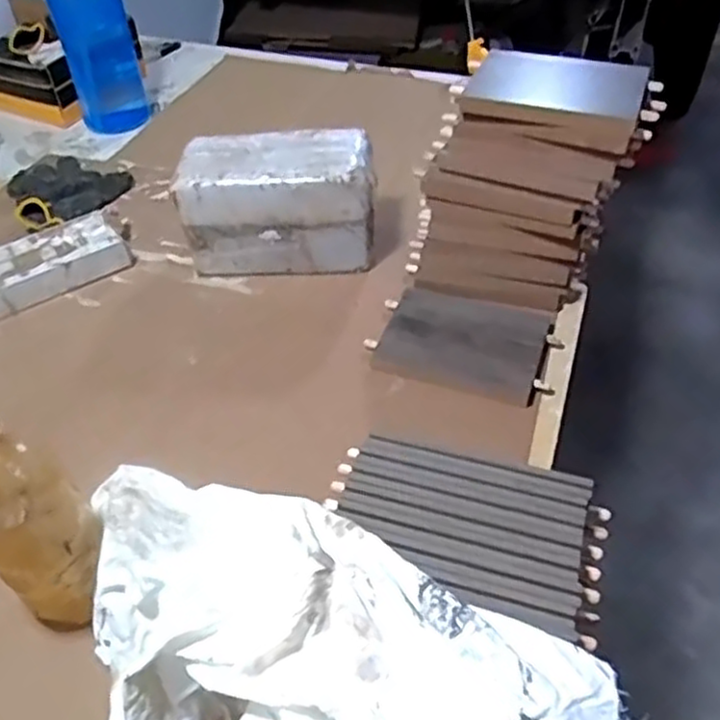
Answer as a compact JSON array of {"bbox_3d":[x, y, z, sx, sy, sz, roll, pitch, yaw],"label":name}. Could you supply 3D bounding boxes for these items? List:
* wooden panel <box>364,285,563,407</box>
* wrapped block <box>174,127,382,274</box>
[{"bbox_3d":[0.106,-0.024,0.723,0.169,0.012,0.133,16,49,14],"label":"wooden panel"},{"bbox_3d":[-0.088,-0.176,0.797,0.211,0.118,0.106,3,47,2],"label":"wrapped block"}]

